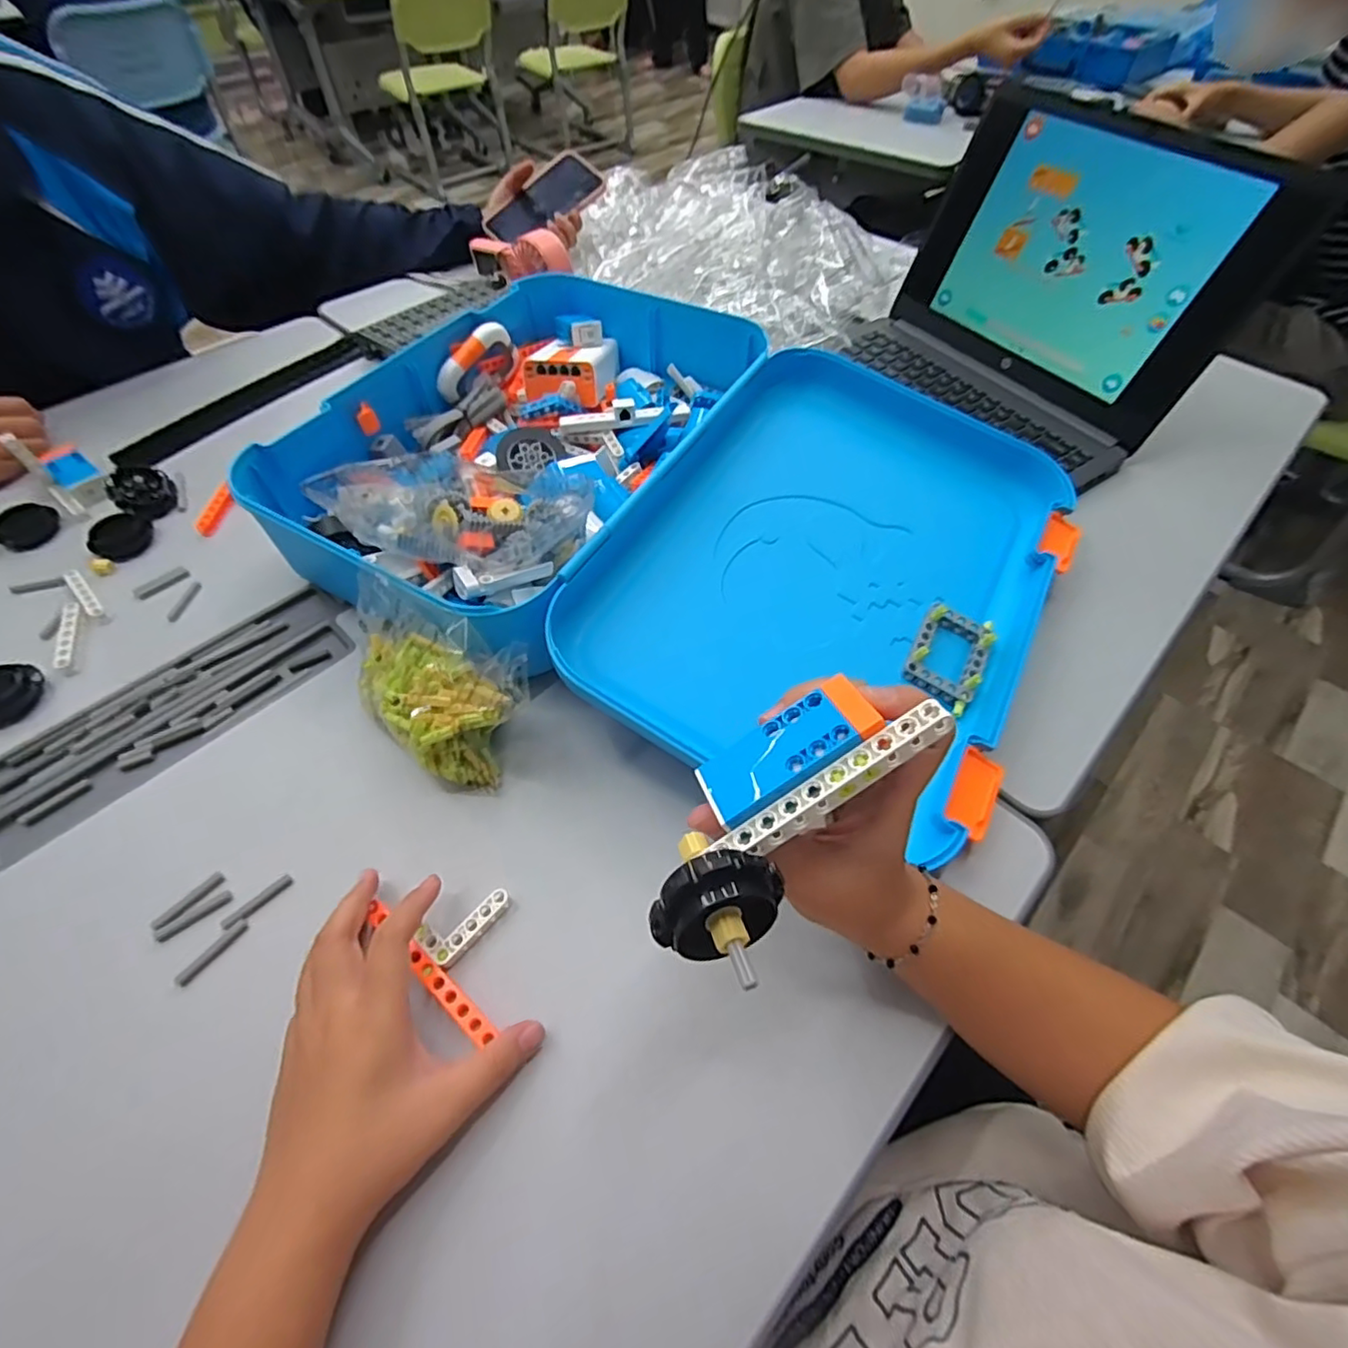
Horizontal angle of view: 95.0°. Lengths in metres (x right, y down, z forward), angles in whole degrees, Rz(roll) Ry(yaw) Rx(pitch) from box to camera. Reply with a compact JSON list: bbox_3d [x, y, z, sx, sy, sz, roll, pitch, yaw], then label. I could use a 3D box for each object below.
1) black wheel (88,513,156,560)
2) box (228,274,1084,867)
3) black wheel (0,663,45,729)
[{"bbox_3d":[-0.477,-0.119,0.533,0.046,0.016,0.046,0,54,0],"label":"black wheel"},{"bbox_3d":[0.007,-0.138,0.487,0.553,0.086,0.400,25,58,16],"label":"box"},{"bbox_3d":[-0.479,0.015,0.441,0.048,0.016,0.048,0,54,0],"label":"black wheel"}]

